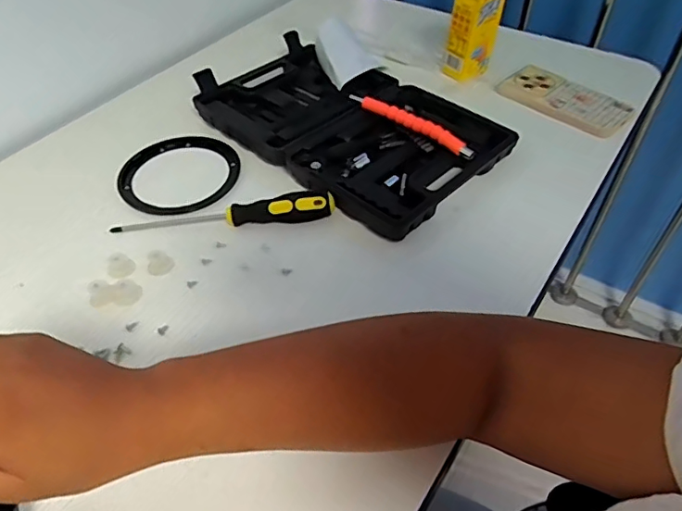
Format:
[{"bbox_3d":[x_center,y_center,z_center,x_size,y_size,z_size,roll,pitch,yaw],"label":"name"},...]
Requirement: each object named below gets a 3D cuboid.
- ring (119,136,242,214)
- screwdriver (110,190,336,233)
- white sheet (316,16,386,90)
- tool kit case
[{"bbox_3d":[-0.181,-0.096,0.593,0.125,0.008,0.130,0,46,0],"label":"ring"},{"bbox_3d":[-0.116,-0.046,0.529,0.217,0.031,0.025,-1,46,0],"label":"screwdriver"},{"bbox_3d":[0.015,-0.268,0.696,0.075,0.047,0.093,-16,48,-14],"label":"white sheet"},{"bbox_3d":[0.003,-0.161,0.625,0.214,0.048,0.346,-34,54,-28],"label":"tool kit case"}]

